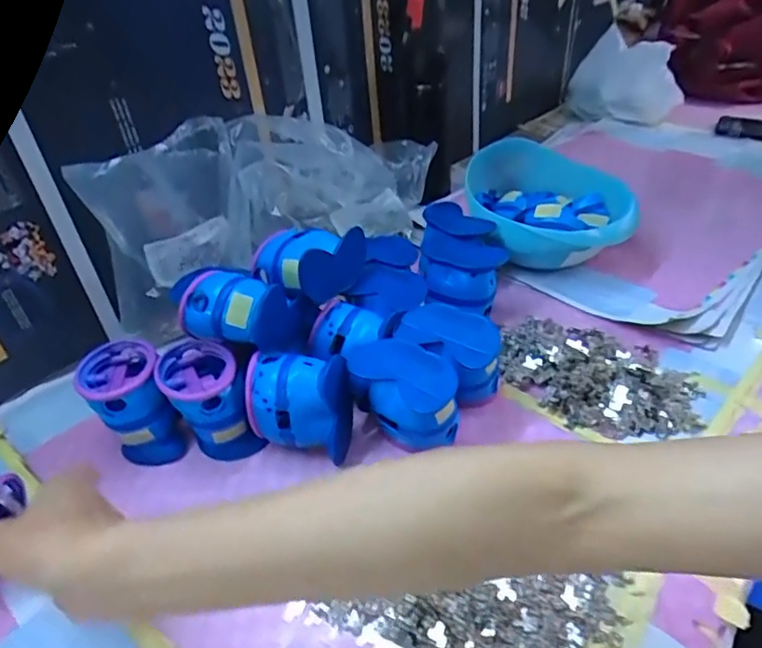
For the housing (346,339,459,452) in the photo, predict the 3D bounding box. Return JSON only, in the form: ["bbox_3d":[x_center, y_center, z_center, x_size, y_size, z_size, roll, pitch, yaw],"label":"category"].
[{"bbox_3d":[0.020,0.062,0.490,0.094,0.070,0.057,18,44,26],"label":"housing"}]

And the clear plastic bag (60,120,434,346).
[{"bbox_3d":[-0.102,-0.152,0.662,0.427,0.188,0.109,-34,47,-31],"label":"clear plastic bag"}]

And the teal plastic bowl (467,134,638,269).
[{"bbox_3d":[0.203,-0.133,0.698,0.199,0.099,0.181,9,39,19],"label":"teal plastic bowl"}]

